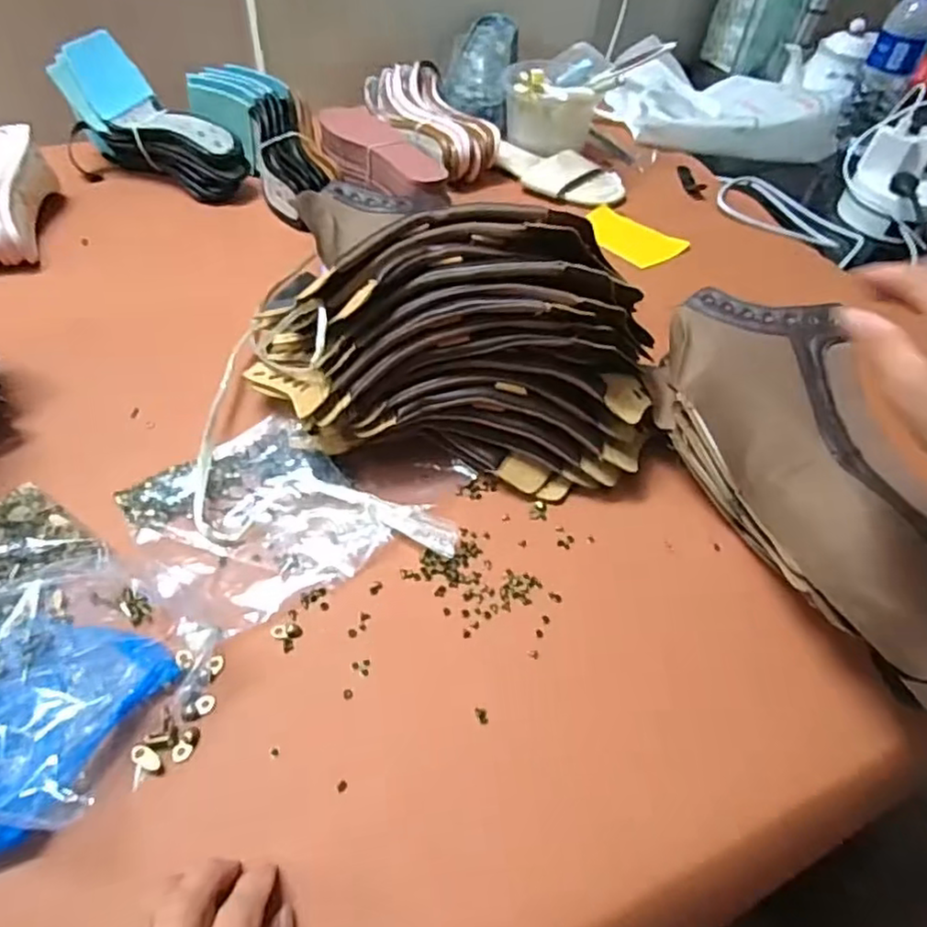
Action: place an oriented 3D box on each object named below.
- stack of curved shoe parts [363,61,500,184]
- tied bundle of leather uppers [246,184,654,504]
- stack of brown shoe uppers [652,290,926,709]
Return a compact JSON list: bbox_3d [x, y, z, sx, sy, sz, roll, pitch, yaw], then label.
[{"bbox_3d":[-0.038,-0.436,0.830,0.115,0.064,0.188,-27,56,-25],"label":"stack of curved shoe parts"},{"bbox_3d":[-0.012,-0.086,0.483,0.318,0.158,0.129,7,49,-1],"label":"tied bundle of leather uppers"},{"bbox_3d":[0.247,0.004,0.460,0.139,0.071,0.313,-9,55,-14],"label":"stack of brown shoe uppers"}]

